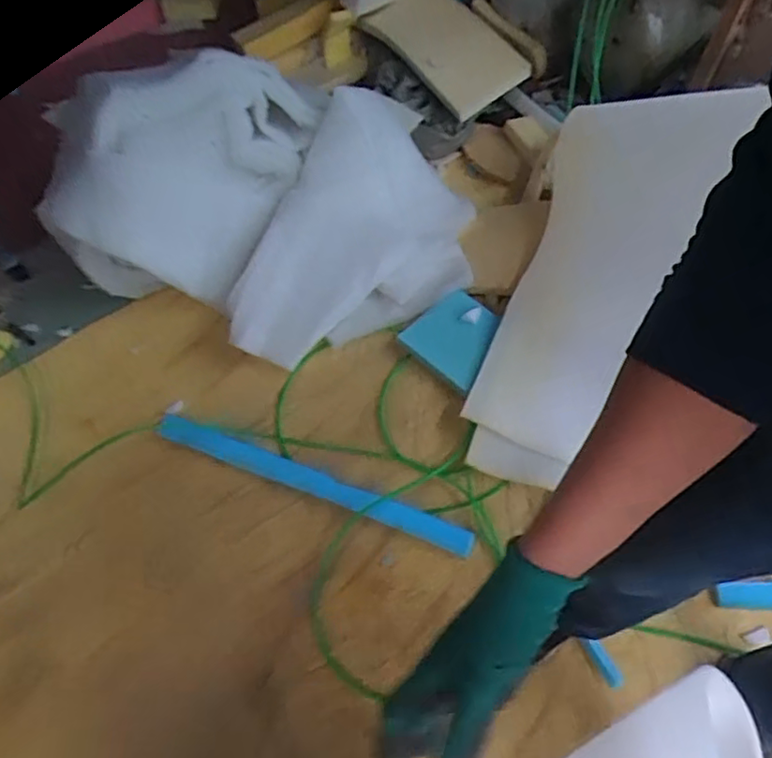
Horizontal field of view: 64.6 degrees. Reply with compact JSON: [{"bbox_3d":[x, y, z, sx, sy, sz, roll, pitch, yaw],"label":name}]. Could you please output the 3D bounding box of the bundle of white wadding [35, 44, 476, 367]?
[{"bbox_3d":[-0.272,-0.448,1.611,0.953,0.623,0.659,9,59,12],"label":"bundle of white wadding"}]

